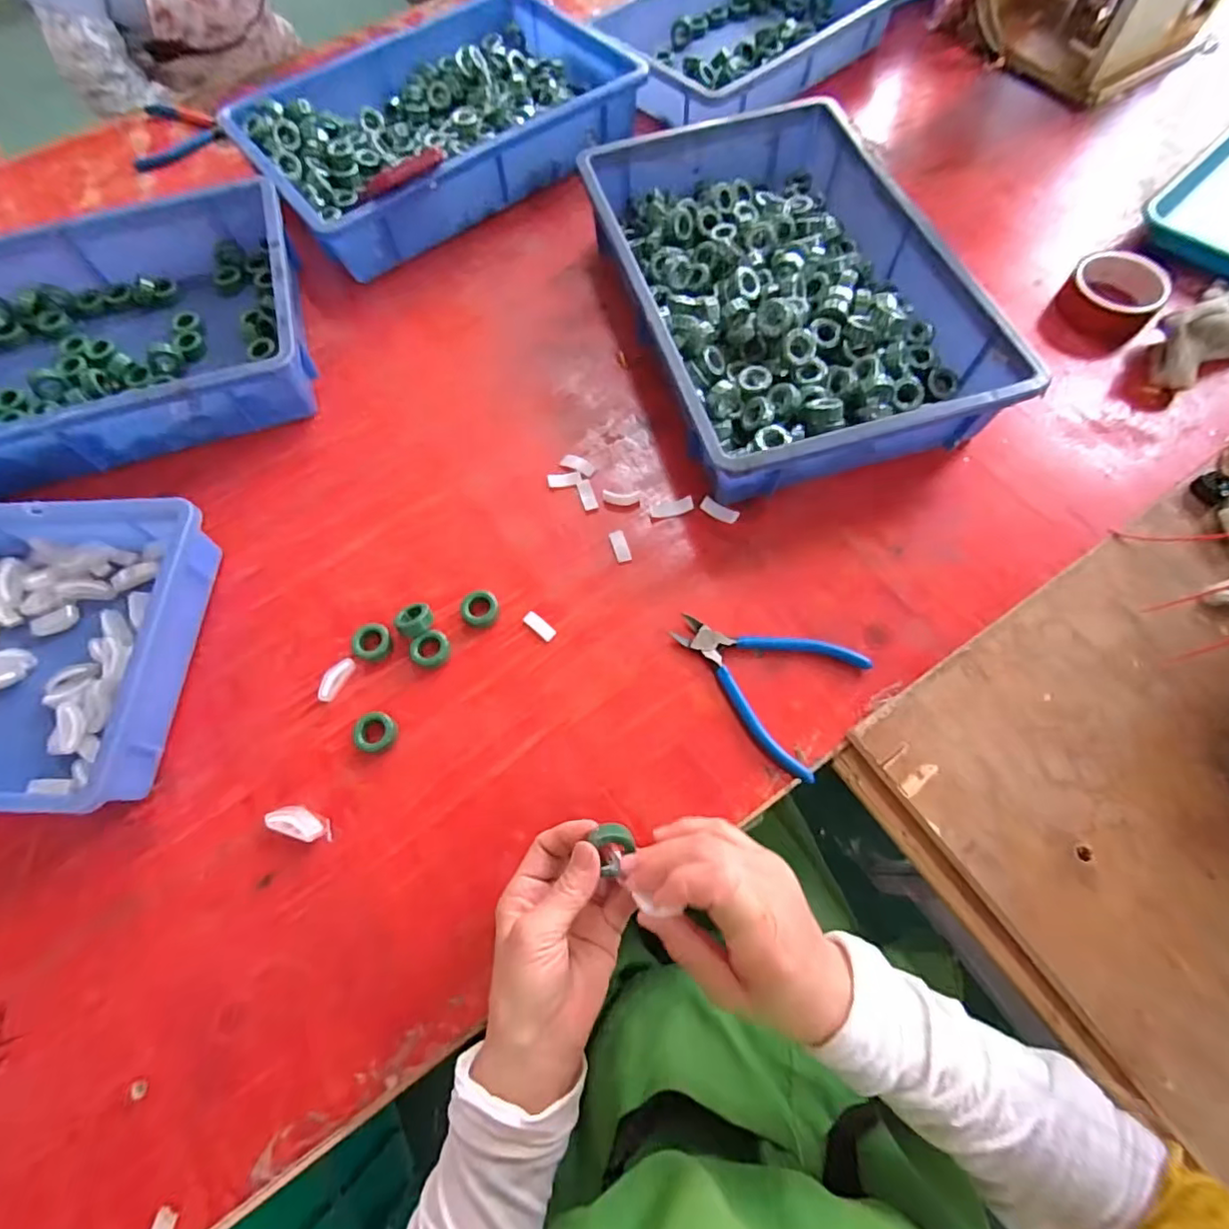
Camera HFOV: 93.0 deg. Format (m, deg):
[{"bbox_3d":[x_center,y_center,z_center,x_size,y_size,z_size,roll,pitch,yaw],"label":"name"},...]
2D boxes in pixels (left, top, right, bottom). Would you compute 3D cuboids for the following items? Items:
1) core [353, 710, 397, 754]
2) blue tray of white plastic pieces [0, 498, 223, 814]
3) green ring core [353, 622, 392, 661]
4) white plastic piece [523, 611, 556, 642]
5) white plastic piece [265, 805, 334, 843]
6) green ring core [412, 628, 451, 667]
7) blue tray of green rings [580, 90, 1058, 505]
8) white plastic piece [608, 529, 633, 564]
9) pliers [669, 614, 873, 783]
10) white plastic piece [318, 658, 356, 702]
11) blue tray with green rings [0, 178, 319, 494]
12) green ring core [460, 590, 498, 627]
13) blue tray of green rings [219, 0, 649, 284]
[{"bbox_3d":[-0.185,0.092,0.451,0.030,0.012,0.031,-1,66,2],"label":"core"},{"bbox_3d":[-0.524,0.029,0.461,0.362,0.061,0.237,-1,66,2],"label":"blue tray of white plastic pieces"},{"bbox_3d":[-0.198,0.023,0.480,0.030,0.011,0.031,-1,66,2],"label":"green ring core"},{"bbox_3d":[-0.063,0.009,0.487,0.031,0.004,0.012,37,72,17],"label":"white plastic piece"},{"bbox_3d":[-0.229,0.153,0.427,0.047,0.011,0.020,15,67,9],"label":"white plastic piece"},{"bbox_3d":[-0.149,0.028,0.473,0.026,0.015,0.030,38,72,17],"label":"green ring core"},{"bbox_3d":[0.157,-0.320,0.576,0.282,0.083,0.429,-16,66,-5],"label":"blue tray of green rings"},{"bbox_3d":[0.005,-0.061,0.513,0.014,0.004,0.033,-16,66,-5],"label":"white plastic piece"},{"bbox_3d":[0.114,0.044,0.460,0.142,0.008,0.108,32,71,15],"label":"pliers"},{"bbox_3d":[-0.224,0.052,0.469,0.014,0.010,0.037,25,69,13],"label":"white plastic piece"},{"bbox_3d":[-0.529,-0.272,0.585,0.432,0.072,0.294,-16,66,-5],"label":"blue tray with green rings"},{"bbox_3d":[-0.112,-0.005,0.488,0.030,0.013,0.029,-1,66,2],"label":"green ring core"},{"bbox_3d":[-0.214,-0.602,0.719,0.439,0.076,0.304,-35,69,-13],"label":"blue tray of green rings"}]

